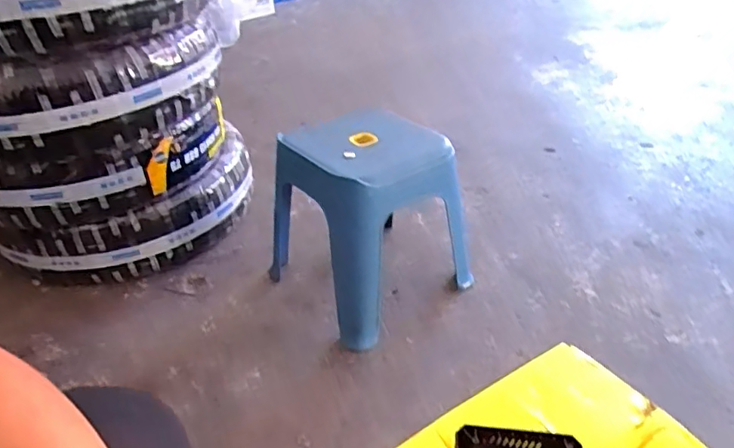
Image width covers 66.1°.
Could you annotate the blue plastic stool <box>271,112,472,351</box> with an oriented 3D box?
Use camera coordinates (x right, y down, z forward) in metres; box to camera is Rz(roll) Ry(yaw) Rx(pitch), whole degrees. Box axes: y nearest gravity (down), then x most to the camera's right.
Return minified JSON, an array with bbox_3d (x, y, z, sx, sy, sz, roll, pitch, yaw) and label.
[{"bbox_3d":[-0.010,-0.015,1.055,0.274,0.329,0.307,-26,40,-30],"label":"blue plastic stool"}]

